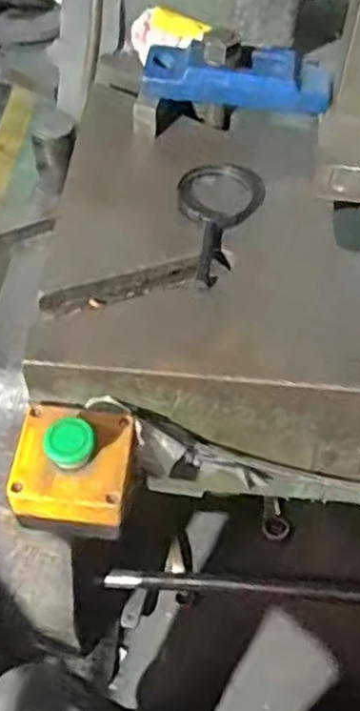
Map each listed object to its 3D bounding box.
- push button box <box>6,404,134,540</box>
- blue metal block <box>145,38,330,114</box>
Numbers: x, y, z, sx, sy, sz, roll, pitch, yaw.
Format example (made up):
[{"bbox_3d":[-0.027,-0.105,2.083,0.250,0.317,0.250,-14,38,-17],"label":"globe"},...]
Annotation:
[{"bbox_3d":[-0.075,0.079,0.479,0.082,0.075,0.085,4,56,0],"label":"push button box"},{"bbox_3d":[0.049,-0.240,0.580,0.161,0.032,0.056,8,56,3],"label":"blue metal block"}]

